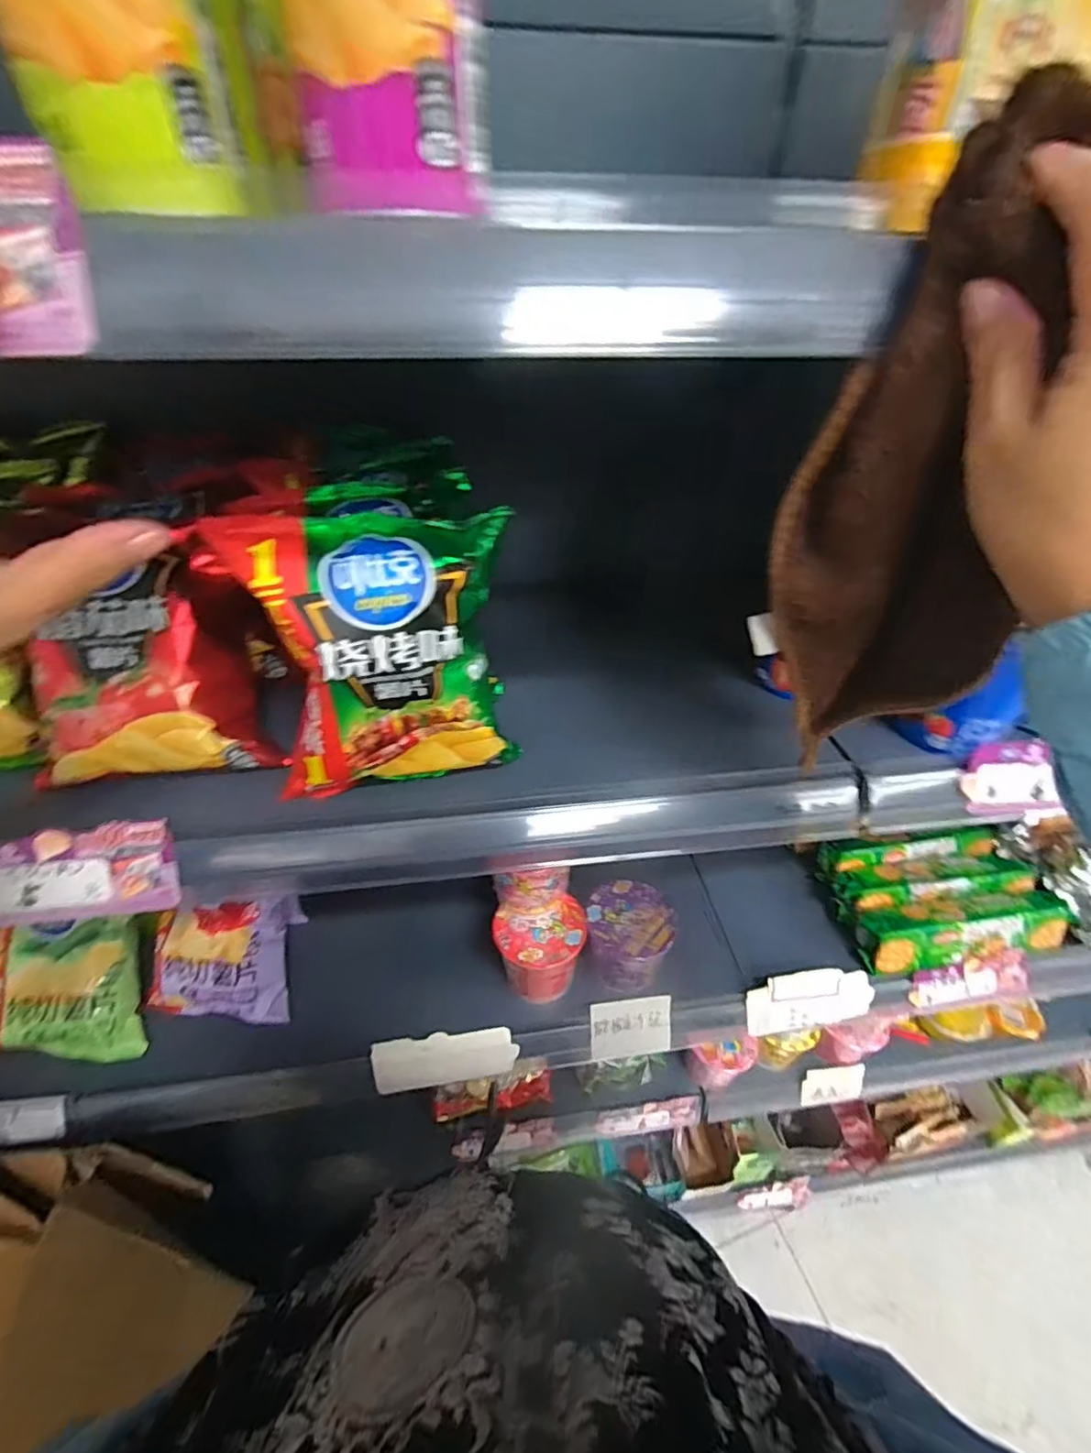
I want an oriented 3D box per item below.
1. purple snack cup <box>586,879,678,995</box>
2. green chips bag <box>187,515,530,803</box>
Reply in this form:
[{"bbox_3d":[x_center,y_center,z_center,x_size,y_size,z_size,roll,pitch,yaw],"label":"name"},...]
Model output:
[{"bbox_3d":[0.090,0.231,0.633,0.089,0.082,0.089,1,40,-1],"label":"purple snack cup"},{"bbox_3d":[-0.100,-0.042,0.360,0.158,0.159,0.076,-13,42,-16],"label":"green chips bag"}]

